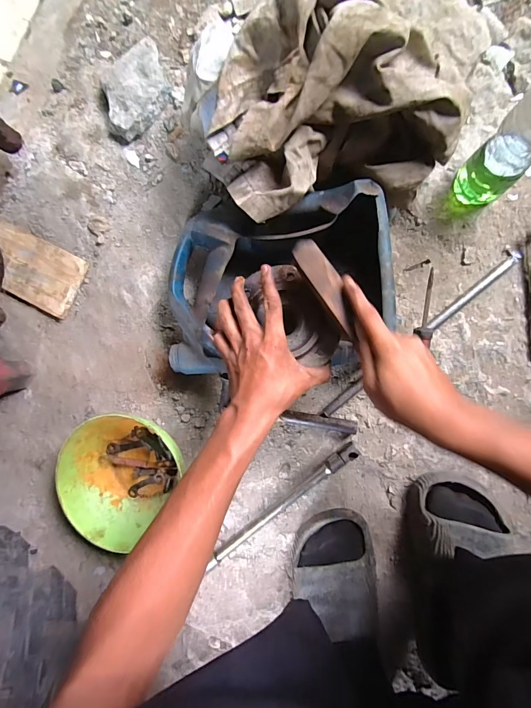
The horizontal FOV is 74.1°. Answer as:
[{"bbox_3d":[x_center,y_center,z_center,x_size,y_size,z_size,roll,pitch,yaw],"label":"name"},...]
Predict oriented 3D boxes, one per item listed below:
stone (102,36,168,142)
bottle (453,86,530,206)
[{"bbox_3d":[-0.199,-0.404,0.539,0.091,0.038,0.138,40,95,5],"label":"stone"},{"bbox_3d":[0.289,-0.240,0.399,0.053,0.226,0.063,-42,86,6],"label":"bottle"}]

